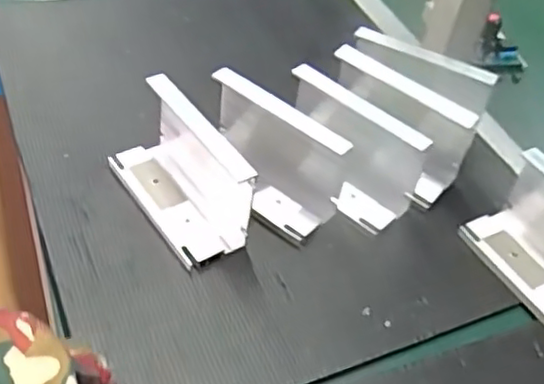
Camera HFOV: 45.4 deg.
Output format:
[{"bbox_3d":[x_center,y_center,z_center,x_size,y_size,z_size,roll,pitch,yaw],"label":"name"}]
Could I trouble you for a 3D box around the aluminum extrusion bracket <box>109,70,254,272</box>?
[{"bbox_3d":[-0.066,-0.016,0.498,0.074,0.091,0.129,-24,54,-27],"label":"aluminum extrusion bracket"}]

